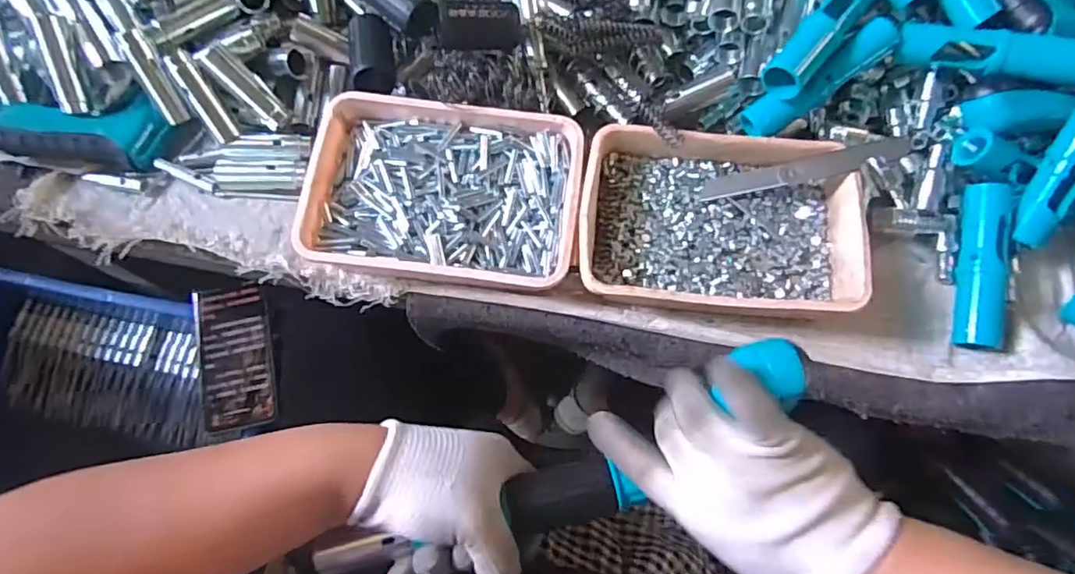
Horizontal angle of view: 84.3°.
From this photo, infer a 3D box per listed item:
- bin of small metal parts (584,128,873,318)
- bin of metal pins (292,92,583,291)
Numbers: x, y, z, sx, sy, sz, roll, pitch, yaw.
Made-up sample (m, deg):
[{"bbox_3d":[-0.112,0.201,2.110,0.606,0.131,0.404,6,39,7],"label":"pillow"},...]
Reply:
[{"bbox_3d":[0.135,-0.049,0.446,0.199,0.039,0.139,7,73,1],"label":"bin of small metal parts"},{"bbox_3d":[-0.069,-0.074,0.453,0.199,0.031,0.135,7,73,1],"label":"bin of metal pins"}]

